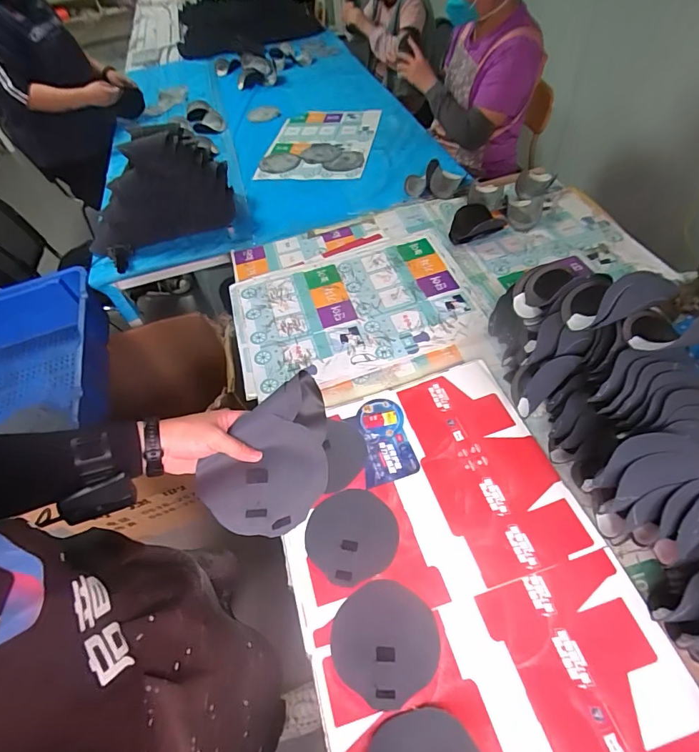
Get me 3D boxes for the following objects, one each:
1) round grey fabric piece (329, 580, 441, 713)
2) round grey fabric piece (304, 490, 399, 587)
[{"bbox_3d":[0.051,0.370,0.596,0.142,0.004,0.145,26,58,24],"label":"round grey fabric piece"},{"bbox_3d":[0.003,0.259,0.693,0.143,0.006,0.146,-3,51,4],"label":"round grey fabric piece"}]

